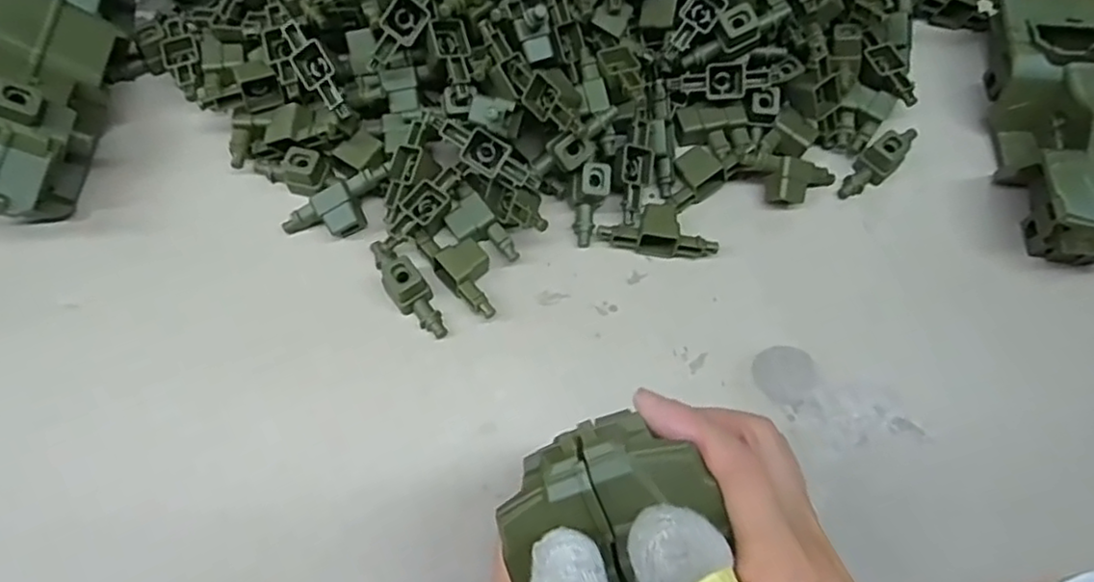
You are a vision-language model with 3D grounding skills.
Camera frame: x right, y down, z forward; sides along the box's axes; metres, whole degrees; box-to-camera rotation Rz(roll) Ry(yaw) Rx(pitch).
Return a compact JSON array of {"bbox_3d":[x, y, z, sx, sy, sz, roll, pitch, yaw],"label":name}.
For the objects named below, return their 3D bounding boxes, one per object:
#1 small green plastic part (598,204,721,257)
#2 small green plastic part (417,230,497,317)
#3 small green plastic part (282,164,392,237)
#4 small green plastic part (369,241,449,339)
[{"bbox_3d":[0.064,-0.036,0.393,0.066,0.018,0.028,8,70,1],"label":"small green plastic part"},{"bbox_3d":[-0.046,-0.013,0.377,0.030,0.016,0.063,-28,74,-11],"label":"small green plastic part"},{"bbox_3d":[-0.117,-0.046,0.386,0.067,0.018,0.025,-31,74,2],"label":"small green plastic part"},{"bbox_3d":[-0.078,-0.004,0.373,0.020,0.023,0.068,-29,74,-12],"label":"small green plastic part"}]

